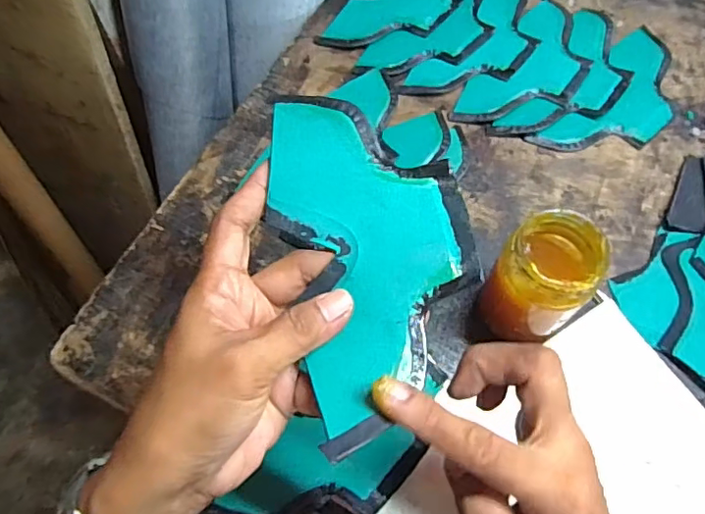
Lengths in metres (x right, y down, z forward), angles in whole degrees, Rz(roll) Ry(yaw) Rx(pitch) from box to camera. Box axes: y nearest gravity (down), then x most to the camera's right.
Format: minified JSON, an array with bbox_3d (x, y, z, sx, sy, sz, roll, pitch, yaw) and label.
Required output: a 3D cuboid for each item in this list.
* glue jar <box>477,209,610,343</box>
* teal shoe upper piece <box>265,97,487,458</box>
[{"bbox_3d":[0.122,0.020,0.369,0.063,0.115,0.056,-39,70,-17],"label":"glue jar"},{"bbox_3d":[0.010,-0.009,0.258,0.087,0.014,0.166,-17,73,0],"label":"teal shoe upper piece"}]

